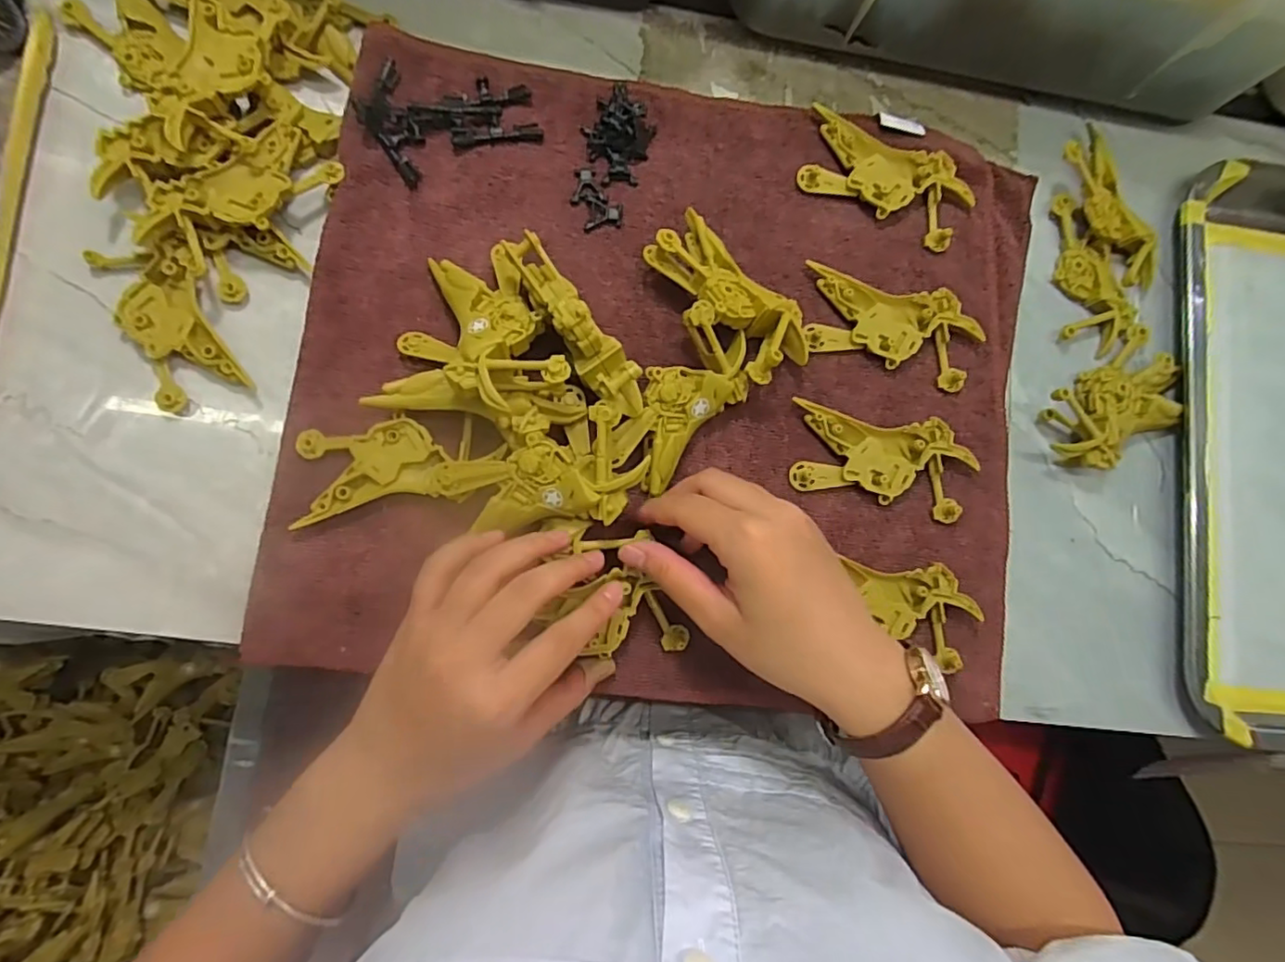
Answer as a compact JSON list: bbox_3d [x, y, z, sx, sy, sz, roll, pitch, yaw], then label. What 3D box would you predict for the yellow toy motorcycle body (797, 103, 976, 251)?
[{"bbox_3d":[0.144,-0.178,0.350,0.098,0.011,0.049,23,83,-4],"label":"yellow toy motorcycle body"}]

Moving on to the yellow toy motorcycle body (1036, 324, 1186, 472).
[{"bbox_3d":[0.280,-0.046,0.350,0.091,0.025,0.056,-34,90,-8],"label":"yellow toy motorcycle body"}]

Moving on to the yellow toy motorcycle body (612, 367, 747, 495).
[{"bbox_3d":[0.016,-0.035,0.313,0.042,0.025,0.077,43,82,-2],"label":"yellow toy motorcycle body"}]

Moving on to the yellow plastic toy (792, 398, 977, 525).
[{"bbox_3d":[0.132,-0.012,0.330,0.095,0.012,0.050,13,84,-5],"label":"yellow plastic toy"}]

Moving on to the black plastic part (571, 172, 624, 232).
[{"bbox_3d":[-0.027,-0.156,0.329,0.024,0.004,0.037,-26,89,-8],"label":"black plastic part"}]

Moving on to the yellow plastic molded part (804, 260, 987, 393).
[{"bbox_3d":[0.141,-0.089,0.339,0.099,0.011,0.050,15,84,-5],"label":"yellow plastic molded part"}]

